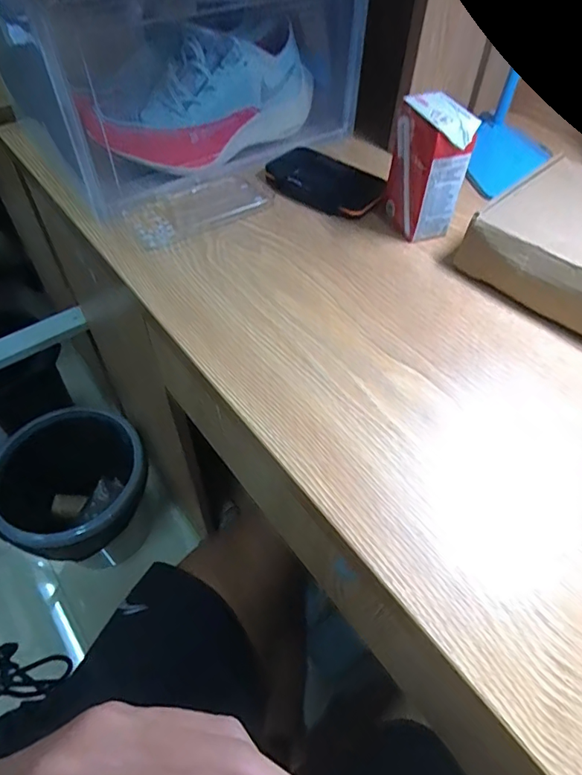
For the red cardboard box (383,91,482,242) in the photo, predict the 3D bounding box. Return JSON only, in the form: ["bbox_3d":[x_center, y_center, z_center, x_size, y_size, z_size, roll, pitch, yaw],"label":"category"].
[{"bbox_3d":[0.122,-0.196,0.435,0.048,0.108,0.066,-13,54,-11],"label":"red cardboard box"}]

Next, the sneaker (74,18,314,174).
[{"bbox_3d":[-0.088,-0.300,0.504,0.258,0.102,0.083,-35,61,-25],"label":"sneaker"}]

